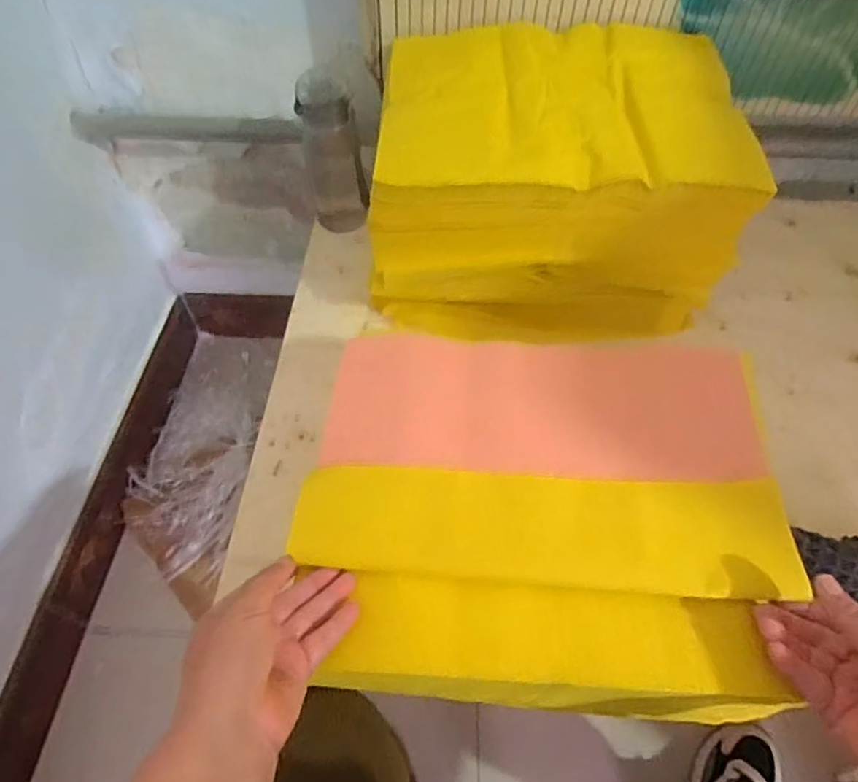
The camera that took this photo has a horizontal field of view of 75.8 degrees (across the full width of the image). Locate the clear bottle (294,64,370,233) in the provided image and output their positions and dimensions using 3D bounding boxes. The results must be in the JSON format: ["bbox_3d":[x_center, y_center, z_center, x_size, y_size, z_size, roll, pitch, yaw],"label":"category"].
[{"bbox_3d":[-0.119,-0.292,0.690,0.070,0.174,0.064,-9,54,-7],"label":"clear bottle"}]

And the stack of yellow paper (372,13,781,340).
[{"bbox_3d":[0.131,-0.232,0.627,0.356,0.222,0.270,2,54,1],"label":"stack of yellow paper"}]

